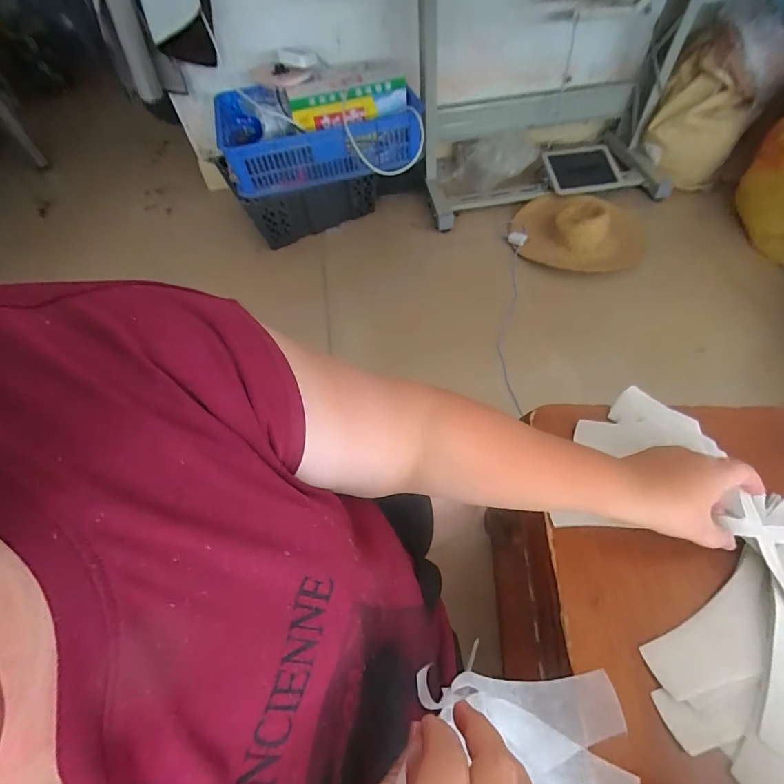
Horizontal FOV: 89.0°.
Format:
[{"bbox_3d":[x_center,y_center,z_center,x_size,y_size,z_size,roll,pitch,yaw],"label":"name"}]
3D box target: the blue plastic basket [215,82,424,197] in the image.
[{"bbox_3d":[-0.206,-0.776,1.197,0.558,0.208,0.291,-15,57,-5],"label":"blue plastic basket"}]

